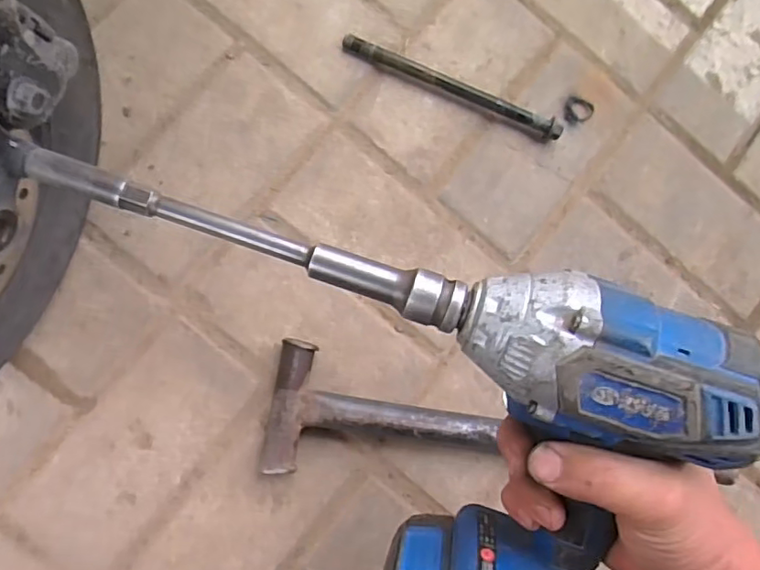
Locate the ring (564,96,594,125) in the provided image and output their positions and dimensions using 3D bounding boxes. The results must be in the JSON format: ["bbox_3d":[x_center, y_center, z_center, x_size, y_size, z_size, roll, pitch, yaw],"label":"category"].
[{"bbox_3d":[0.177,-0.155,0.512,0.026,0.004,0.026,1,85,-8],"label":"ring"}]

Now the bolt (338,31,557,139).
[{"bbox_3d":[0.062,-0.168,0.487,0.195,0.020,0.015,24,82,-5],"label":"bolt"}]

